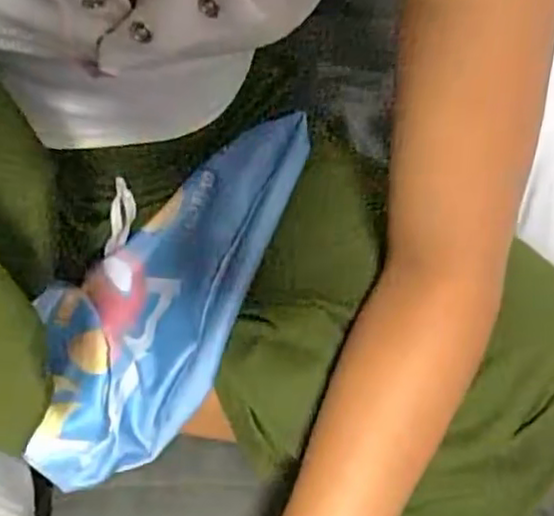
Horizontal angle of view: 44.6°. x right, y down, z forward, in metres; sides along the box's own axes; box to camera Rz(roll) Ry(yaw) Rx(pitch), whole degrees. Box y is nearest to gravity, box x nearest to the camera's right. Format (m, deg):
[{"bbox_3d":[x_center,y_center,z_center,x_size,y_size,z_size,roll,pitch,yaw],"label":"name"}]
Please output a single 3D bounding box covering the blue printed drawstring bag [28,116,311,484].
[{"bbox_3d":[-0.081,0.018,0.453,0.141,0.045,0.289,35,92,19],"label":"blue printed drawstring bag"}]

